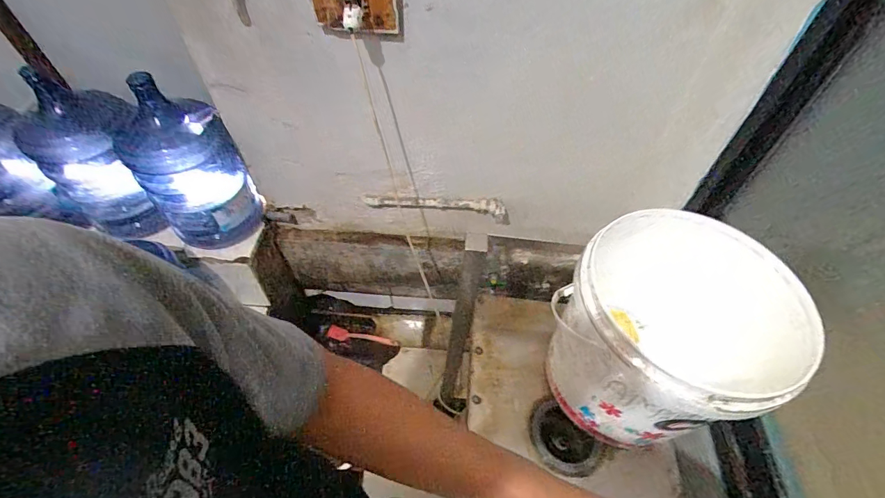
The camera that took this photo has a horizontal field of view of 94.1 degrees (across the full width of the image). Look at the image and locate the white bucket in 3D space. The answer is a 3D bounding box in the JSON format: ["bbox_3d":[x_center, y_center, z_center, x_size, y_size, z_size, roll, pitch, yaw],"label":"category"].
[{"bbox_3d":[0.344,0.140,0.681,0.286,0.282,0.300,0,52,0],"label":"white bucket"}]

